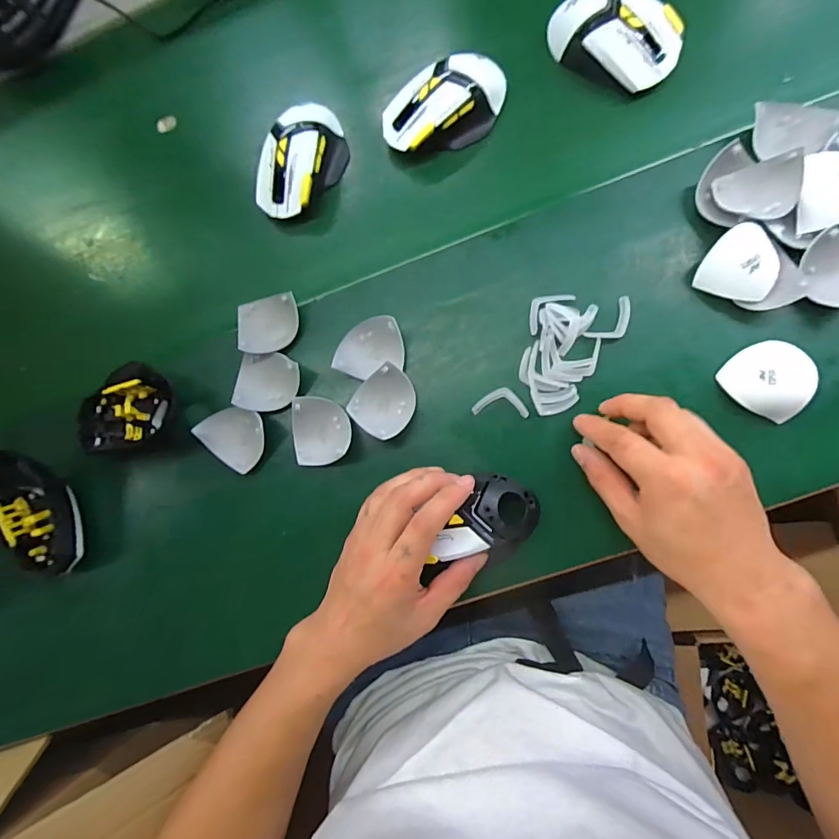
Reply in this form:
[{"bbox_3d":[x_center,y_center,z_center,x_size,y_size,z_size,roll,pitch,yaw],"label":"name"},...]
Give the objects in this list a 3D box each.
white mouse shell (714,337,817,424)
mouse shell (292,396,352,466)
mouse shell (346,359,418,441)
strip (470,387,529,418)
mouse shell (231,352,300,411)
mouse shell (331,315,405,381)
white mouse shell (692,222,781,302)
[{"bbox_3d":[0.279,-0.032,0.348,0.051,0.029,0.061,-45,80,0],"label":"white mouse shell"},{"bbox_3d":[-0.086,0.011,0.388,0.053,0.025,0.057,-1,83,7],"label":"mouse shell"},{"bbox_3d":[-0.030,-0.015,0.384,0.053,0.028,0.057,-1,83,7],"label":"mouse shell"},{"bbox_3d":[0.071,-0.015,0.382,0.047,0.007,0.025,3,84,8],"label":"strip"},{"bbox_3d":[-0.138,-0.035,0.406,0.059,0.031,0.052,-4,83,7],"label":"mouse shell"},{"bbox_3d":[-0.041,-0.063,0.389,0.054,0.031,0.056,13,85,9],"label":"mouse shell"},{"bbox_3d":[0.260,-0.124,0.355,0.054,0.026,0.050,27,87,9],"label":"white mouse shell"}]

